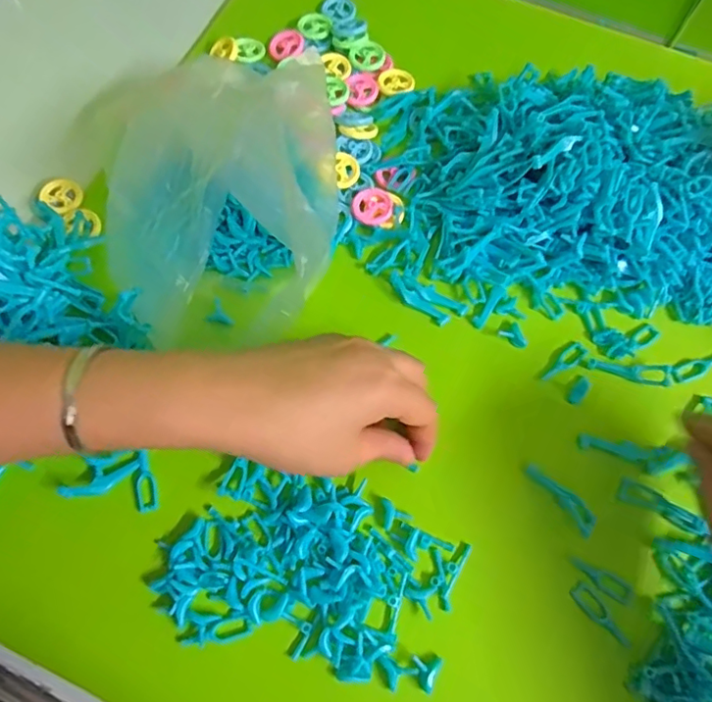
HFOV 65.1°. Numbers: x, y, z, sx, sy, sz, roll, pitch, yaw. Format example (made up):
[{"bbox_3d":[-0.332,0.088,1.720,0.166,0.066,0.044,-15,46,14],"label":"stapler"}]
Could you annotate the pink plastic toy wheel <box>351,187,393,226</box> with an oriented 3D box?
[{"bbox_3d":[0.012,-0.108,0.412,0.029,0.004,0.032,-36,73,-15],"label":"pink plastic toy wheel"}]

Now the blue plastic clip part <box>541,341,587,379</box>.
[{"bbox_3d":[0.138,0.007,0.369,0.036,0.004,0.012,-39,74,-16],"label":"blue plastic clip part"}]

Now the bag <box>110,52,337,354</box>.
[{"bbox_3d":[-0.080,-0.111,0.342,0.124,0.116,0.215,19,69,6],"label":"bag"}]

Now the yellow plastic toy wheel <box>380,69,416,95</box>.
[{"bbox_3d":[0.033,-0.217,0.450,0.028,0.006,0.023,7,68,1],"label":"yellow plastic toy wheel"}]

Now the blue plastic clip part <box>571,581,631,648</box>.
[{"bbox_3d":[0.139,0.151,0.318,0.010,0.006,0.038,-34,61,-14],"label":"blue plastic clip part"}]

